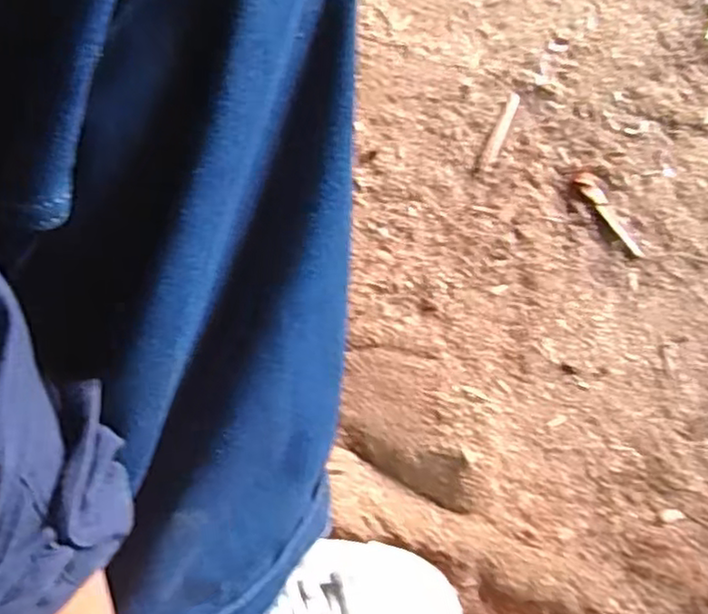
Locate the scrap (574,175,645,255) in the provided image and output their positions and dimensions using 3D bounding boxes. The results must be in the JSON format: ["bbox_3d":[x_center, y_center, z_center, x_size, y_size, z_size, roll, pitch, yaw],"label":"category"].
[{"bbox_3d":[0.239,-0.088,0.615,0.018,0.004,0.095,-30,74,-11],"label":"scrap"}]

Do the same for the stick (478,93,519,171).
[{"bbox_3d":[0.143,-0.171,0.644,0.012,0.004,0.095,24,71,7],"label":"stick"}]

